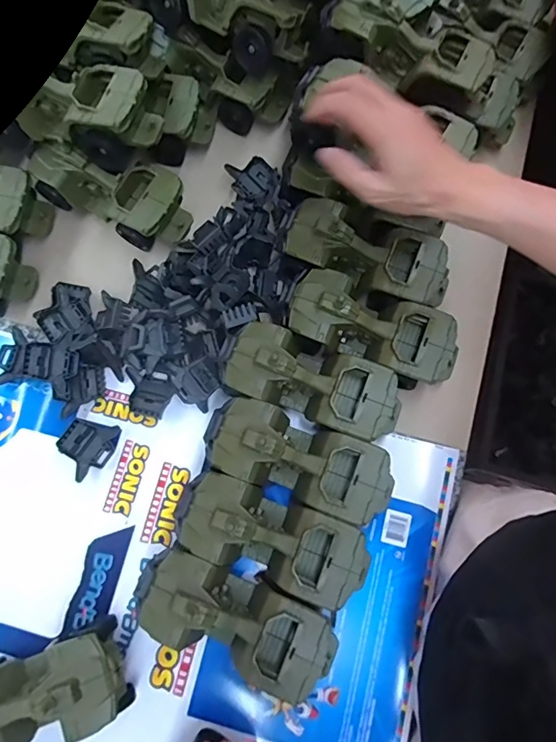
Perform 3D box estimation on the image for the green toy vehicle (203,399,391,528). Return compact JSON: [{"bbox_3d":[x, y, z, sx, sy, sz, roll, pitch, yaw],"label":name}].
[{"bbox_3d":[0.022,0.091,0.487,0.181,0.073,0.079,21,79,3],"label":"green toy vehicle"}]

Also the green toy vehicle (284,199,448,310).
[{"bbox_3d":[0.099,-0.128,0.530,0.177,0.068,0.082,22,79,4],"label":"green toy vehicle"}]

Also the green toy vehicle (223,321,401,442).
[{"bbox_3d":[0.039,0.013,0.503,0.180,0.072,0.077,22,79,4],"label":"green toy vehicle"}]

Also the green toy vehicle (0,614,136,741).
[{"bbox_3d":[-0.230,0.306,0.441,0.179,0.080,0.083,-18,79,-4],"label":"green toy vehicle"}]

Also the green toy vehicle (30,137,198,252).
[{"bbox_3d":[-0.190,-0.209,0.550,0.185,0.073,0.079,28,79,5],"label":"green toy vehicle"}]

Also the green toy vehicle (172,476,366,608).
[{"bbox_3d":[-0.007,0.164,0.474,0.188,0.076,0.081,21,79,4],"label":"green toy vehicle"}]

